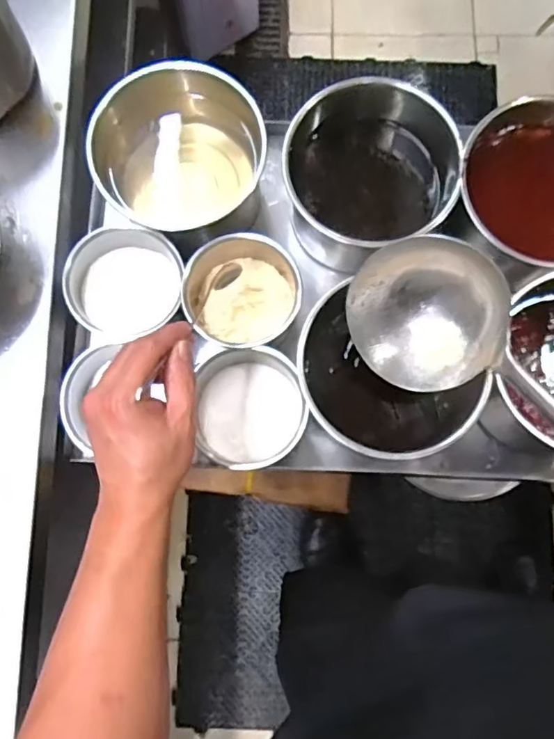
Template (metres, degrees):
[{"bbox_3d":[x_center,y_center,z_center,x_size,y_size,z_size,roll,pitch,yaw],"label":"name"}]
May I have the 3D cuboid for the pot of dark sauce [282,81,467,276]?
[{"bbox_3d":[0.094,-0.195,0.591,0.171,0.159,0.150,-25,81,-4],"label":"pot of dark sauce"}]

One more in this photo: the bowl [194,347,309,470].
[{"bbox_3d":[-0.025,0.037,0.539,0.104,0.068,0.115,-1,80,0],"label":"bowl"}]

